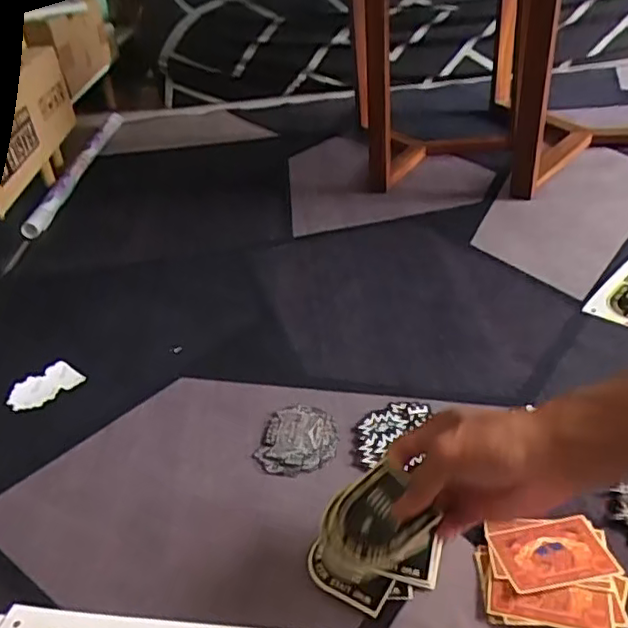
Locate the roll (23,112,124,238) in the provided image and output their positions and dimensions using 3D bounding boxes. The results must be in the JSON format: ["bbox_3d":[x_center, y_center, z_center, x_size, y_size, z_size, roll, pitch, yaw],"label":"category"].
[{"bbox_3d":[-0.454,-0.298,1.209,0.037,0.028,0.591,-4,34,1],"label":"roll"}]

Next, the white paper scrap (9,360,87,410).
[{"bbox_3d":[-0.294,0.078,0.666,0.046,0.008,0.073,22,43,34],"label":"white paper scrap"}]

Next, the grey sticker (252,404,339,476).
[{"bbox_3d":[-0.015,0.115,0.569,0.072,0.004,0.082,4,35,13],"label":"grey sticker"}]

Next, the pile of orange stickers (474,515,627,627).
[{"bbox_3d":[0.169,0.184,0.439,0.096,0.004,0.090,-1,35,6],"label":"pile of orange stickers"}]

